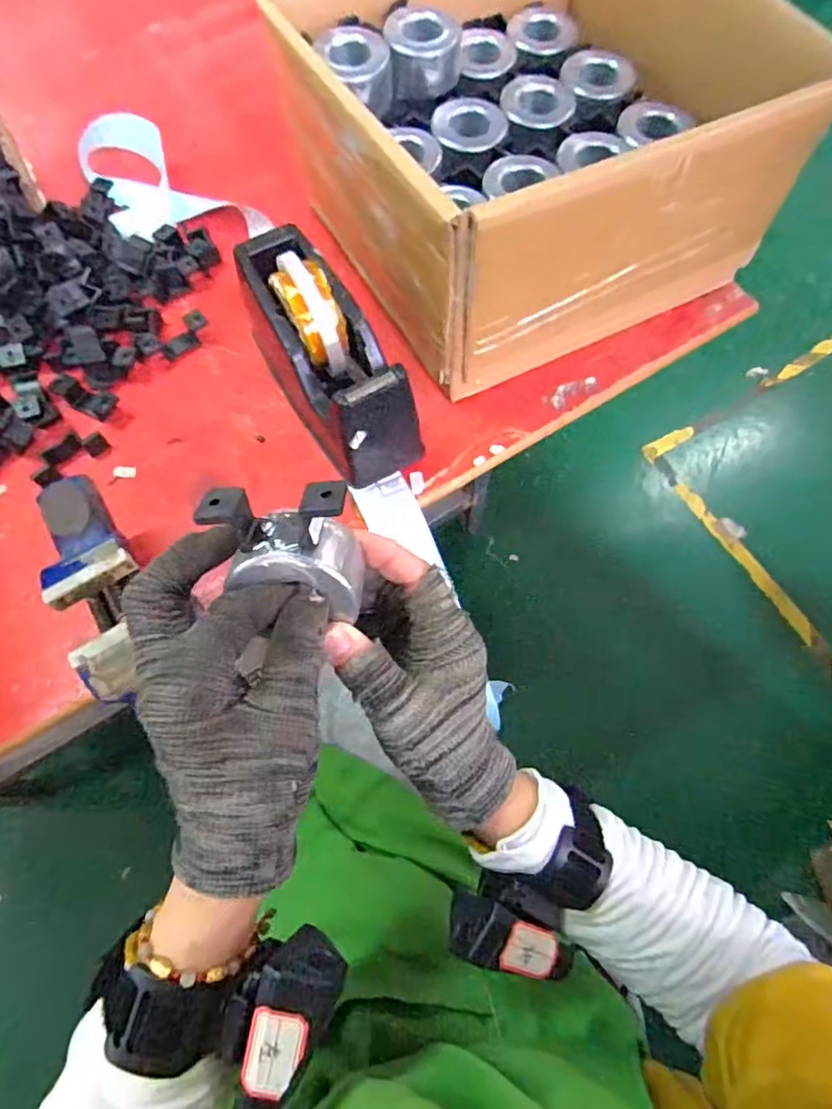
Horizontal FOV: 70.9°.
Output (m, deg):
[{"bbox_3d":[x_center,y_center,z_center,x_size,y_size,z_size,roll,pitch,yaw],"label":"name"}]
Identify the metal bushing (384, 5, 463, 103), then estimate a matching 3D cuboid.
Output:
[{"bbox_3d":[0.006,-0.419,0.487,0.062,0.041,0.053,2,67,2],"label":"metal bushing"}]

